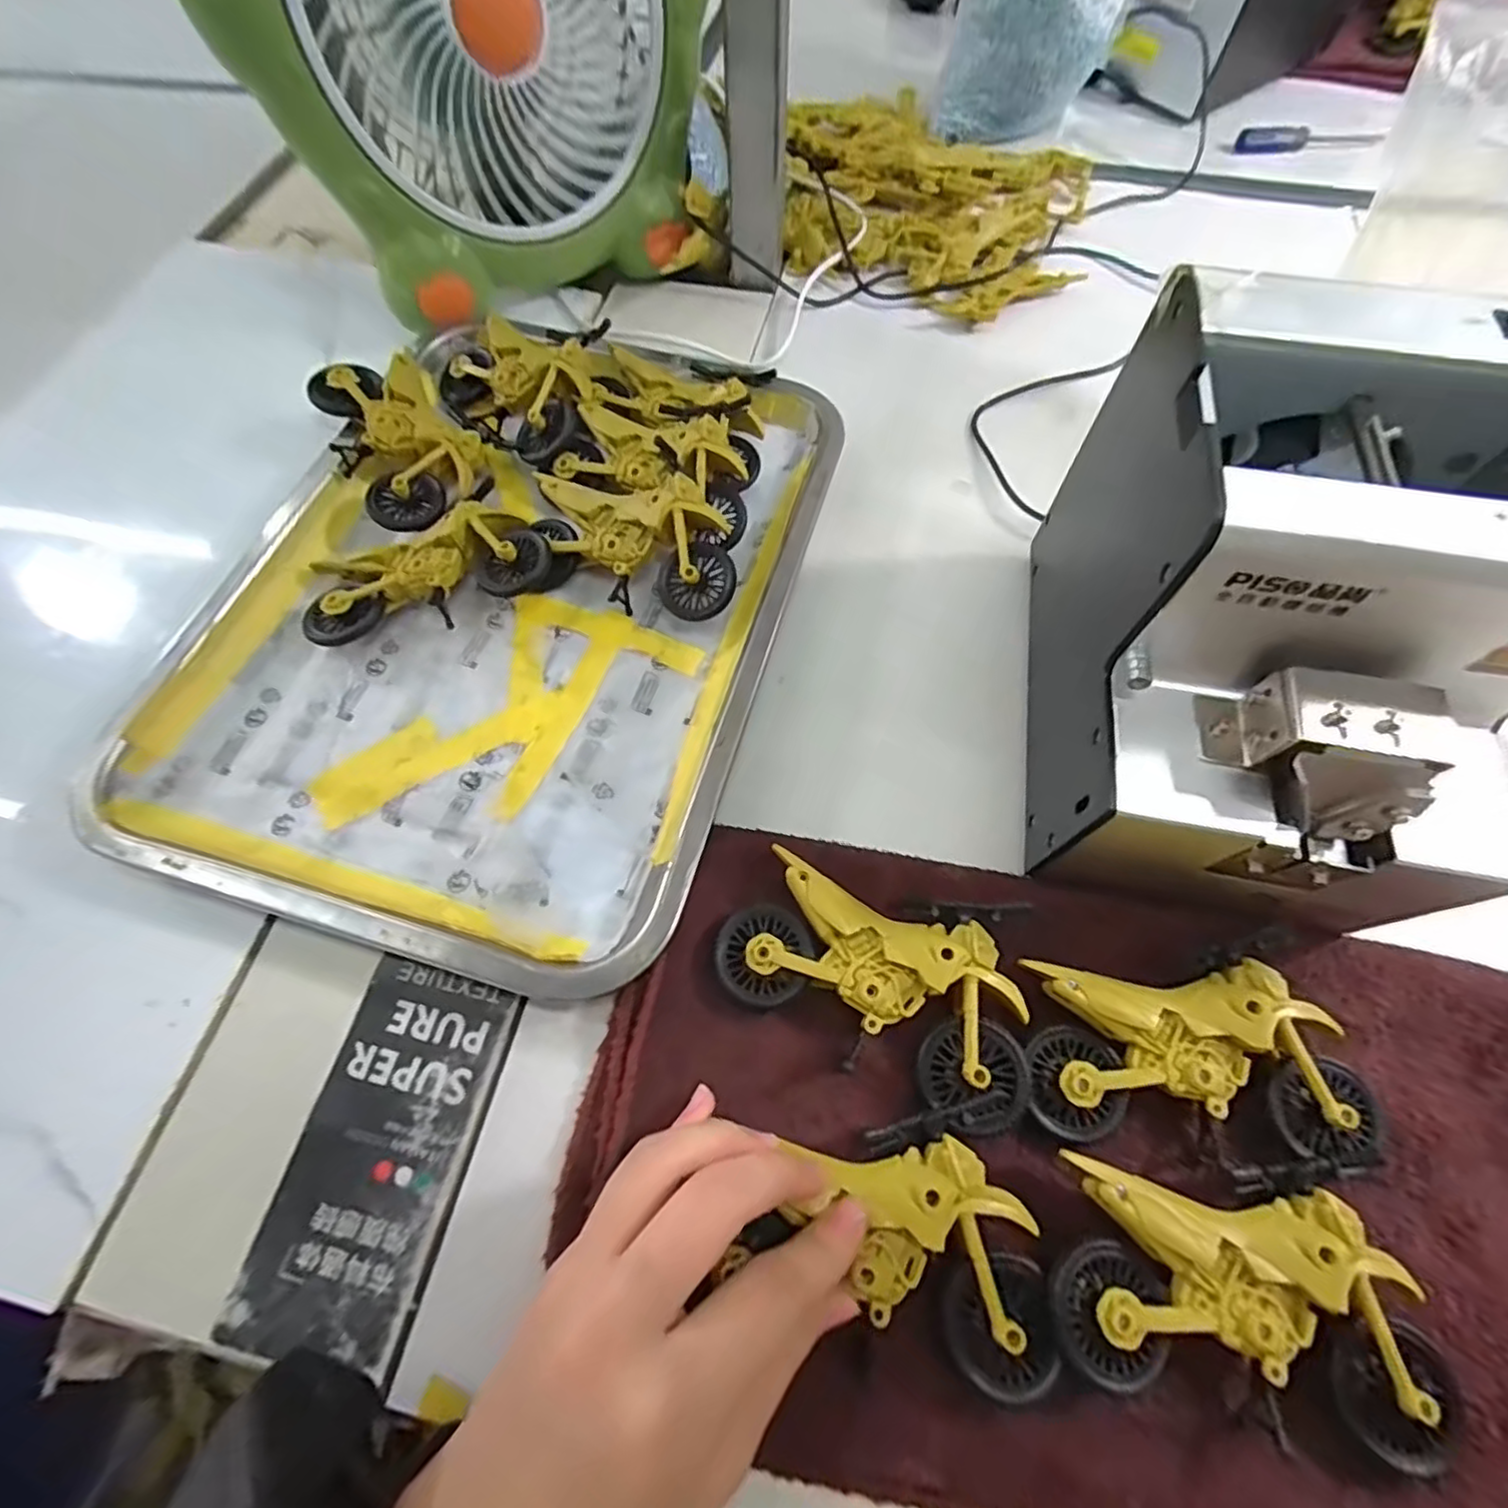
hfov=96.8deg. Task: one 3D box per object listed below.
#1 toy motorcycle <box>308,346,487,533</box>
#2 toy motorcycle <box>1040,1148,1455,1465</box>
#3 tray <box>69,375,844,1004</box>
[{"bbox_3d":[-0.189,-0.171,0.355,0.065,0.029,0.109,-33,68,-13],"label":"toy motorcycle"},{"bbox_3d":[0.152,0.169,0.209,0.116,0.020,0.070,2,64,3],"label":"toy motorcycle"},{"bbox_3d":[-0.118,-0.079,0.323,0.251,0.034,0.329,14,66,8],"label":"tray"}]

